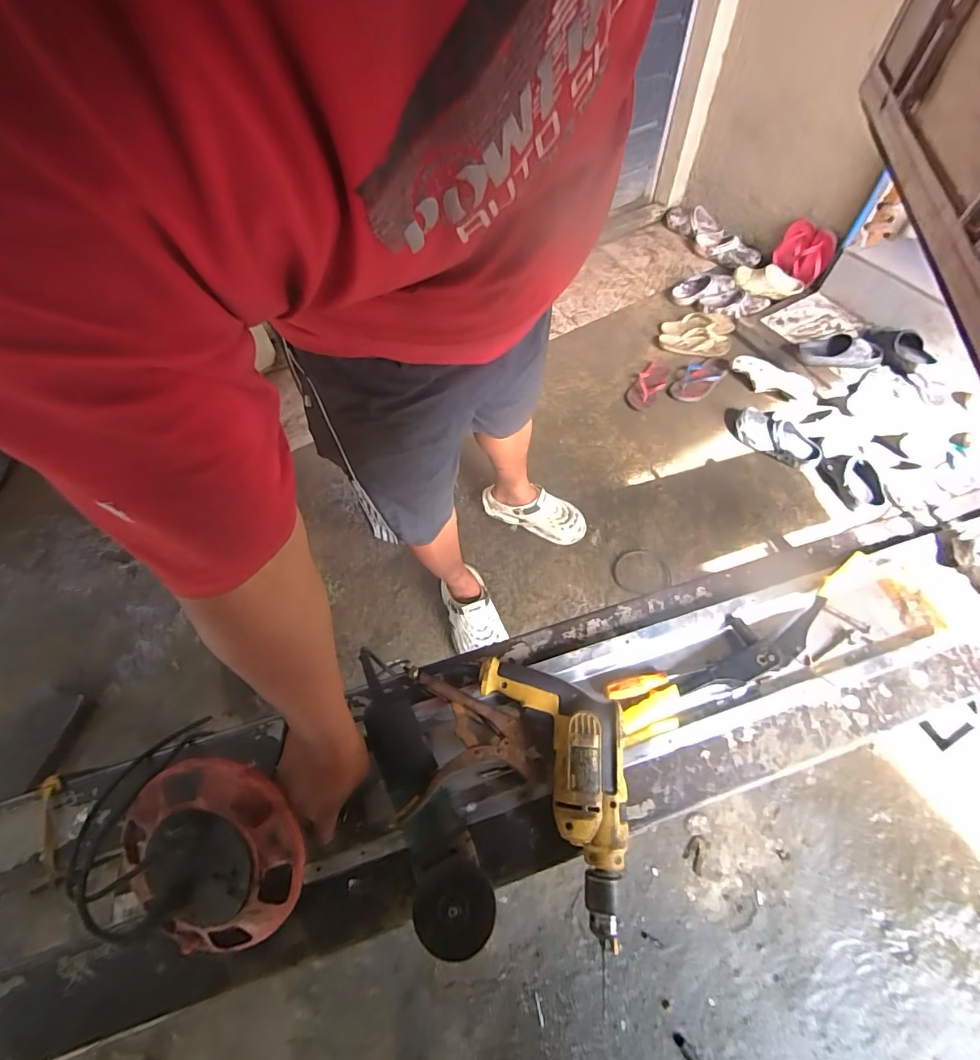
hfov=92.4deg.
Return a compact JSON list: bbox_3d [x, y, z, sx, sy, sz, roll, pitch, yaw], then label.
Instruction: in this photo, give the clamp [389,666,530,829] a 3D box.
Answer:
[{"bbox_3d":[-0.027,0.257,0.583,0.159,0.080,0.176,-4,58,0],"label":"clamp"}]

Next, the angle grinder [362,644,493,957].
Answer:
[{"bbox_3d":[-0.087,0.298,0.542,0.075,0.075,0.302,-25,61,-12],"label":"angle grinder"}]

